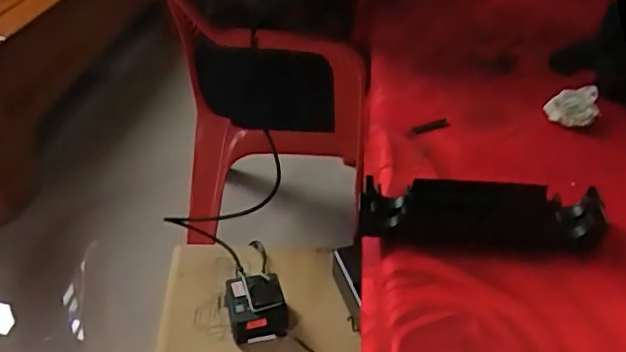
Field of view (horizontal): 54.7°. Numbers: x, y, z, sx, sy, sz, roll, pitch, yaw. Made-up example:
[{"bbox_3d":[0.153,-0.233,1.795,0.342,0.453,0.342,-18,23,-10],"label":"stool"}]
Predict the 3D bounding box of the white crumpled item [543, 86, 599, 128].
[{"bbox_3d":[0.303,-0.081,0.710,0.055,0.031,0.067,15,36,18],"label":"white crumpled item"}]

